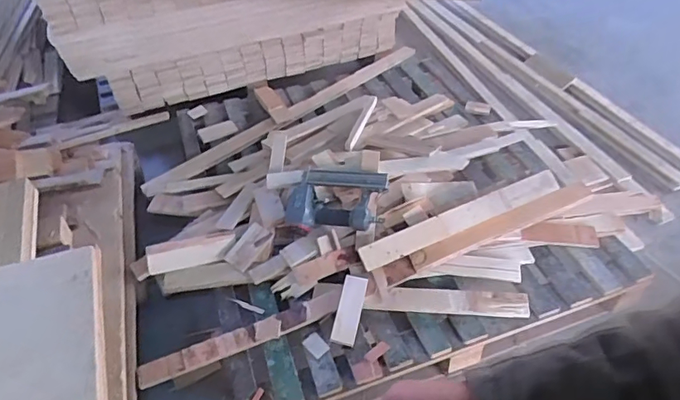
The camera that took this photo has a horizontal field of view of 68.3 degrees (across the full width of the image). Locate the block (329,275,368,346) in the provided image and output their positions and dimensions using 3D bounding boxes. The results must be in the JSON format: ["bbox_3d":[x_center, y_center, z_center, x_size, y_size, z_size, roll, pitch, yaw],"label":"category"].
[{"bbox_3d":[0.022,0.238,1.088,0.053,0.012,0.149,16,68,-4],"label":"block"}]

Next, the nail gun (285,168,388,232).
[{"bbox_3d":[-0.008,-0.009,1.198,0.231,0.065,0.143,4,44,6],"label":"nail gun"}]

